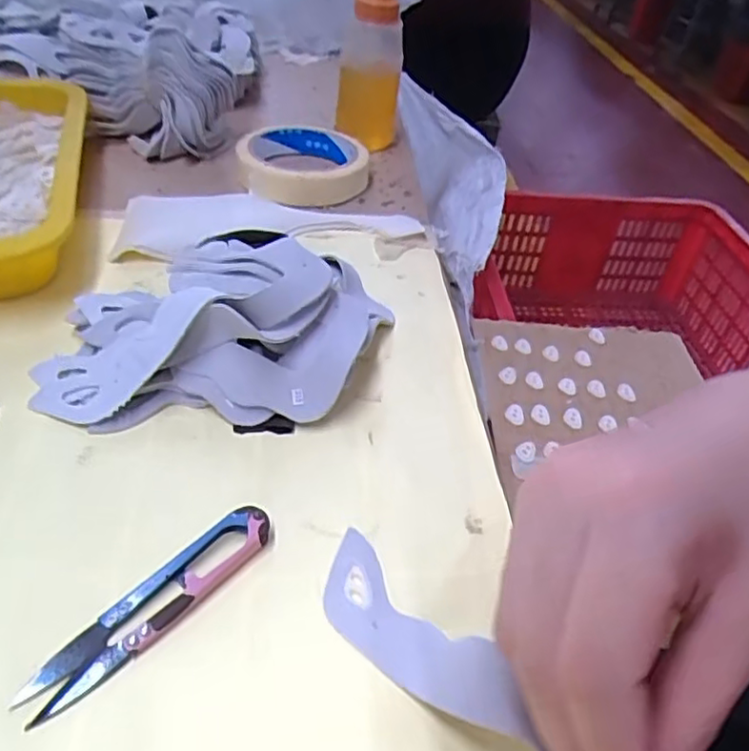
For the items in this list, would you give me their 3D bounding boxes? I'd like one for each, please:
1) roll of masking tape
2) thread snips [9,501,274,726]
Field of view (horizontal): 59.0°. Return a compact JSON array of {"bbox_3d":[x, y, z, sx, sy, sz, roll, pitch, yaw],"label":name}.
[{"bbox_3d":[-0.053,-0.161,0.503,0.095,0.030,0.095,4,38,-3],"label":"roll of masking tape"},{"bbox_3d":[-0.078,0.080,0.237,0.020,0.010,0.098,30,44,28],"label":"thread snips"}]

